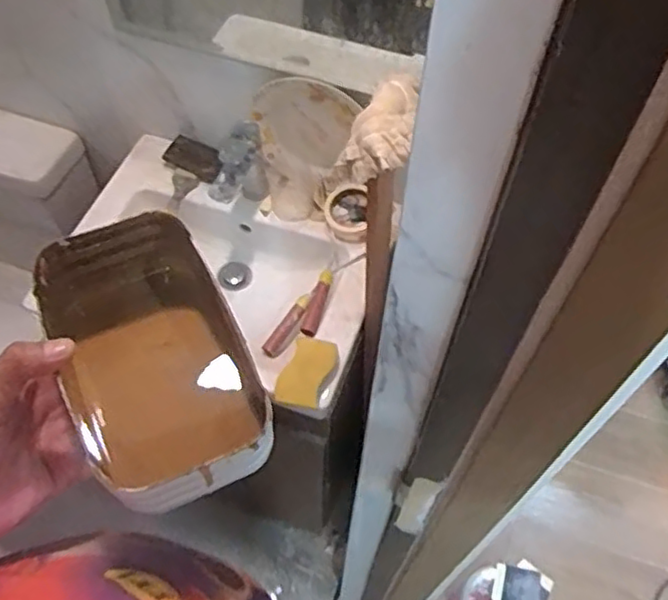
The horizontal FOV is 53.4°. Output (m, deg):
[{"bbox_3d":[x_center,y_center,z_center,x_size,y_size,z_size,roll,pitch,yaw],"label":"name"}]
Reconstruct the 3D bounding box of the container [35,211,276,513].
[{"bbox_3d":[-0.118,0.042,0.445,0.112,0.081,0.178,-21,67,-13],"label":"container"}]

